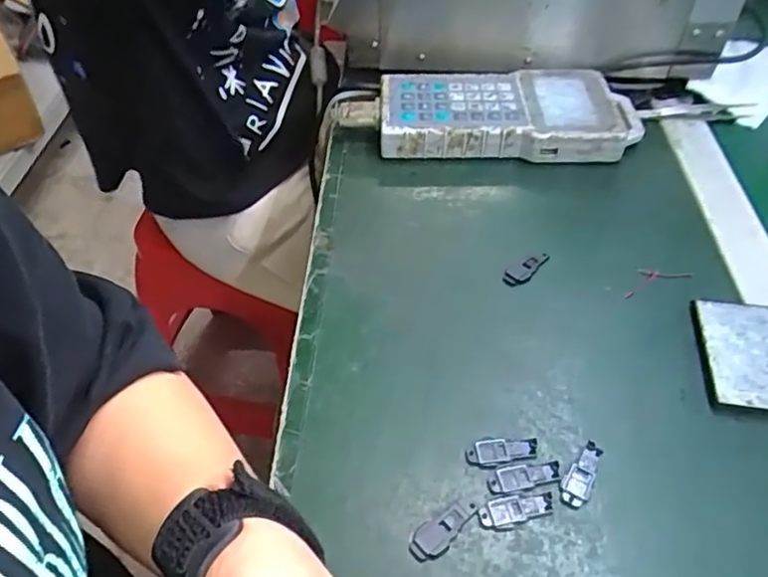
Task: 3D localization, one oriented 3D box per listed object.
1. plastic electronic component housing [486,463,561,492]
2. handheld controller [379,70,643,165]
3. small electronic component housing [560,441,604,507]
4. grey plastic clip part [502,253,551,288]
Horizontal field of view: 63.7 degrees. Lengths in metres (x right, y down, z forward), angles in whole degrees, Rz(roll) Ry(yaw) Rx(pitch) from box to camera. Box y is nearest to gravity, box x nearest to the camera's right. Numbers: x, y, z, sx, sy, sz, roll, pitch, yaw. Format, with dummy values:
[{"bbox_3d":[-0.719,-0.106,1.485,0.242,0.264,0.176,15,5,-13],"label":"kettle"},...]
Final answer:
[{"bbox_3d":[0.077,0.102,0.336,0.041,0.004,0.013,-11,48,-8],"label":"plastic electronic component housing"},{"bbox_3d":[0.110,-0.156,0.550,0.222,0.035,0.103,2,48,4],"label":"handheld controller"},{"bbox_3d":[0.108,0.101,0.337,0.014,0.004,0.039,26,54,23],"label":"small electronic component housing"},{"bbox_3d":[0.102,-0.015,0.441,0.040,0.006,0.013,-32,54,-24],"label":"grey plastic clip part"}]

